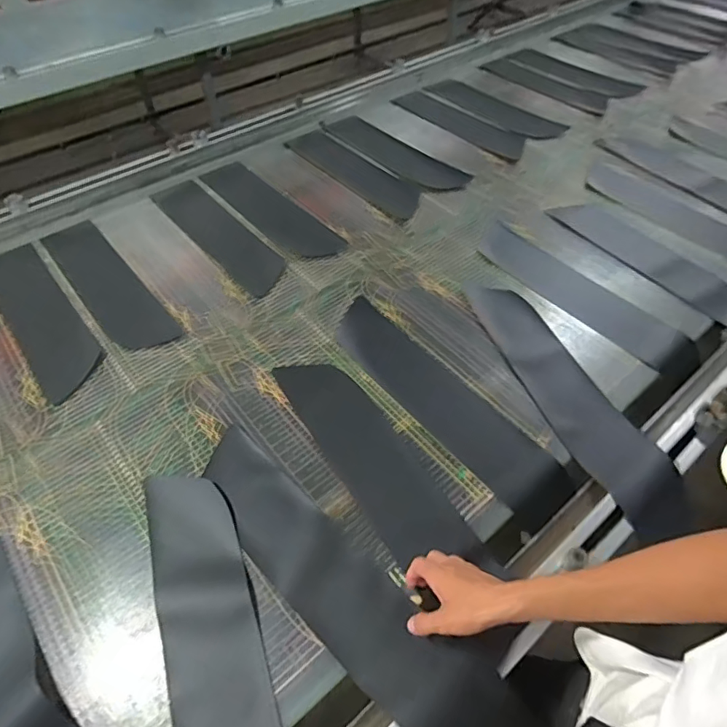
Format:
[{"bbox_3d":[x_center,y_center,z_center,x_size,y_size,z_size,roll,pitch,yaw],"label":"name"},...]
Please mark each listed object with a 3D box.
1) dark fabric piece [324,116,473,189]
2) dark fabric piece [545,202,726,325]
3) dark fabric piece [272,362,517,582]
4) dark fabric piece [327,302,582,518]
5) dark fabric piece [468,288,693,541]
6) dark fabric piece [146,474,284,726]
[{"bbox_3d":[0.089,-0.551,1.317,0.142,0.039,0.426,-37,60,-24],"label":"dark fabric piece"},{"bbox_3d":[0.653,-0.216,1.058,0.137,0.059,0.547,-33,58,-24],"label":"dark fabric piece"},{"bbox_3d":[0.015,0.146,0.771,0.128,0.008,0.436,-28,58,-22],"label":"dark fabric piece"},{"bbox_3d":[0.122,0.056,0.844,0.127,0.012,0.485,-33,61,-25],"label":"dark fabric piece"},{"bbox_3d":[0.343,0.038,0.850,0.126,0.023,0.522,-17,54,-11],"label":"dark fabric piece"},{"bbox_3d":[-0.171,0.362,0.576,0.121,0.055,0.552,-17,50,-11],"label":"dark fabric piece"}]

